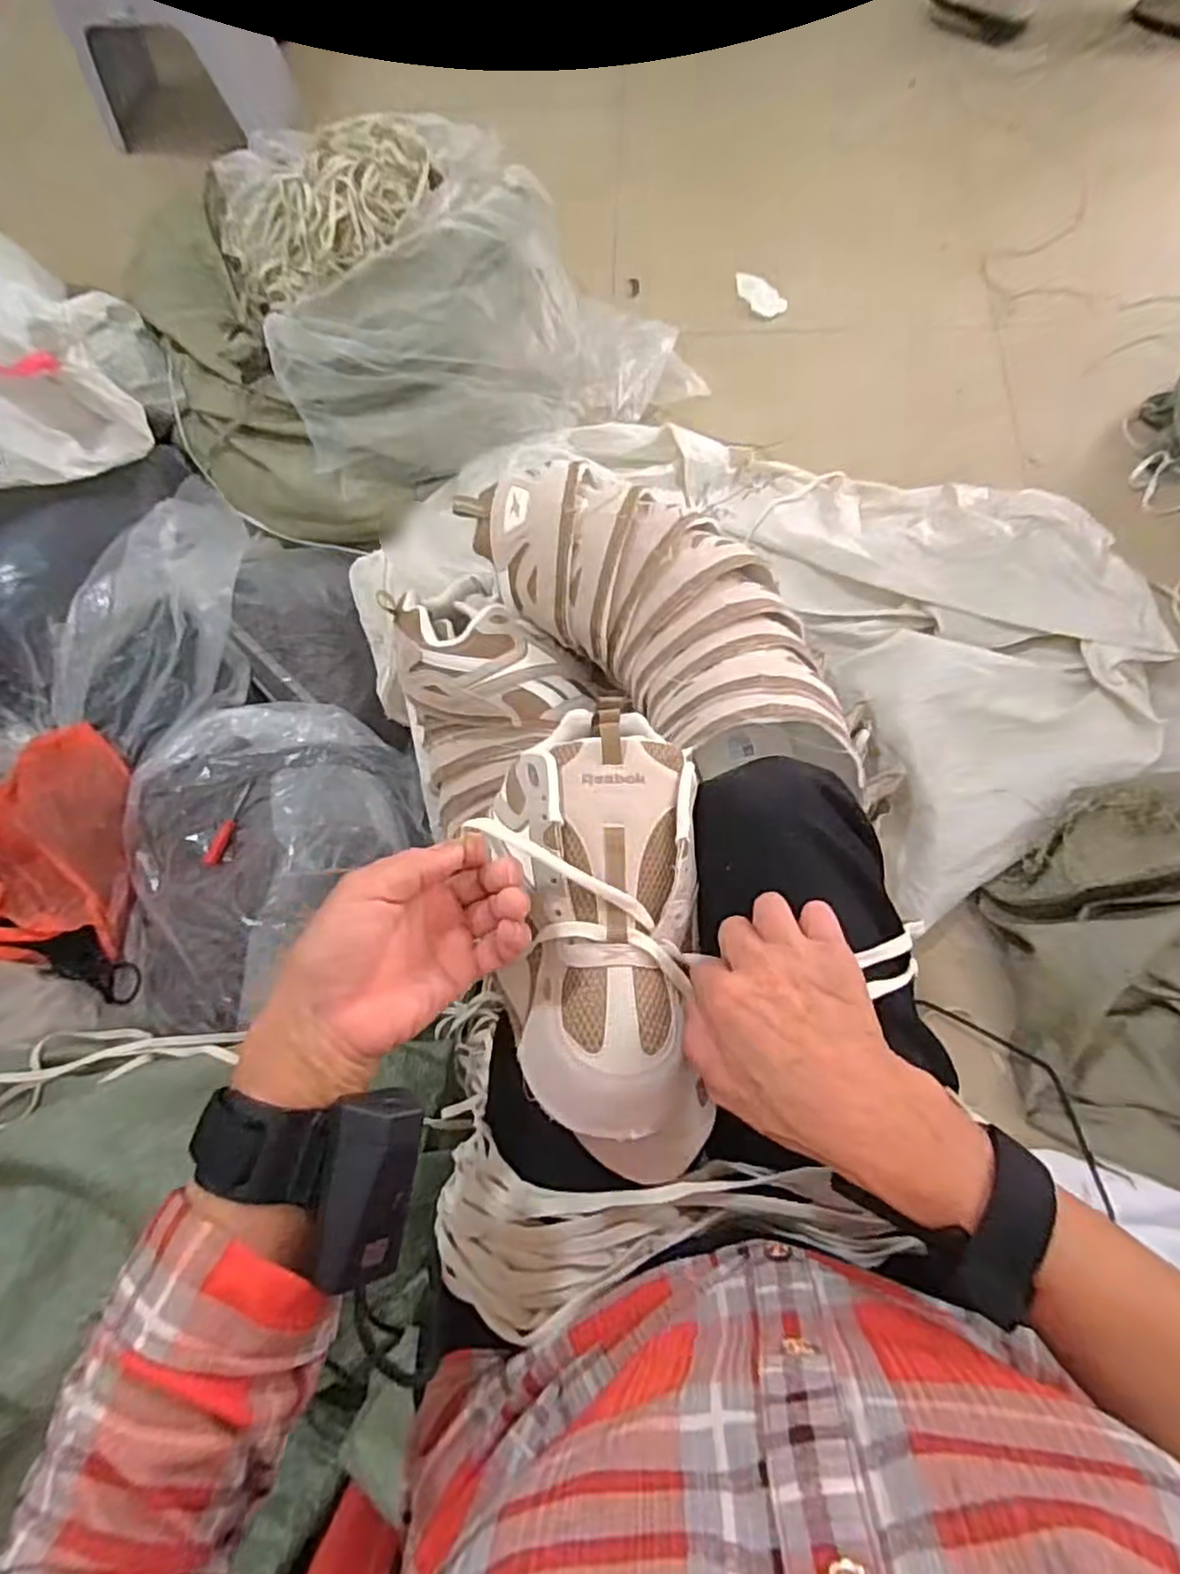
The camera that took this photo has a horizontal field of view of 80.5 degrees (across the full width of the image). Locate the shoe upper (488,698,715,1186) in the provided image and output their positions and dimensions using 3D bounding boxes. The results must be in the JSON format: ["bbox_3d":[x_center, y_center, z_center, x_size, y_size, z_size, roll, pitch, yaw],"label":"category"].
[{"bbox_3d":[0.005,0.072,0.378,0.110,0.057,0.243,-4,73,1],"label":"shoe upper"}]

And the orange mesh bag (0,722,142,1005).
[{"bbox_3d":[-0.597,0.069,0.749,0.199,0.052,0.309,-10,72,0],"label":"orange mesh bag"}]

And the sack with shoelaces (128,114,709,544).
[{"bbox_3d":[-0.280,-0.676,0.989,0.653,0.225,0.581,-35,72,-10],"label":"sack with shoelaces"}]

